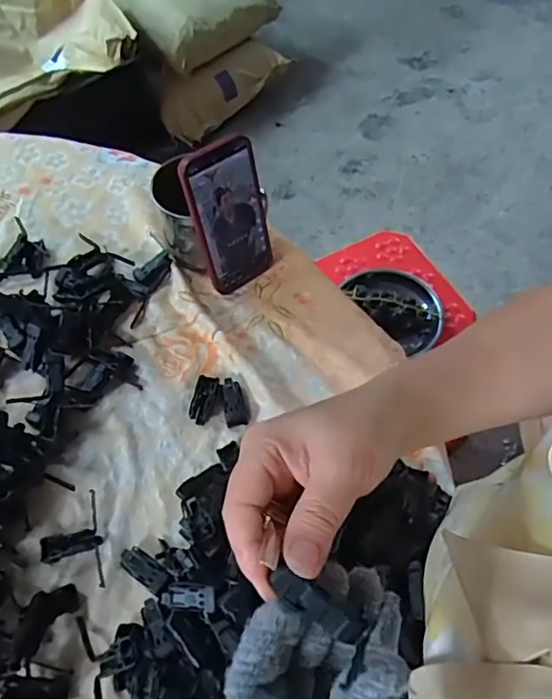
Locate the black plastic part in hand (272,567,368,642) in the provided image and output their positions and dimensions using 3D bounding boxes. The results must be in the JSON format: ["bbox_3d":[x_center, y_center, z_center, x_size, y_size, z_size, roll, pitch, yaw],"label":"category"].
[{"bbox_3d":[0.017,0.103,0.231,0.042,0.004,0.012,33,64,-1],"label":"black plastic part in hand"}]

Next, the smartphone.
[{"bbox_3d":[-0.046,-0.132,0.573,0.073,0.156,0.016,-33,50,-18],"label":"smartphone"}]

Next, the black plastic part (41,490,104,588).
[{"bbox_3d":[-0.173,0.165,0.481,0.048,0.016,0.081,-16,60,-8],"label":"black plastic part"}]

